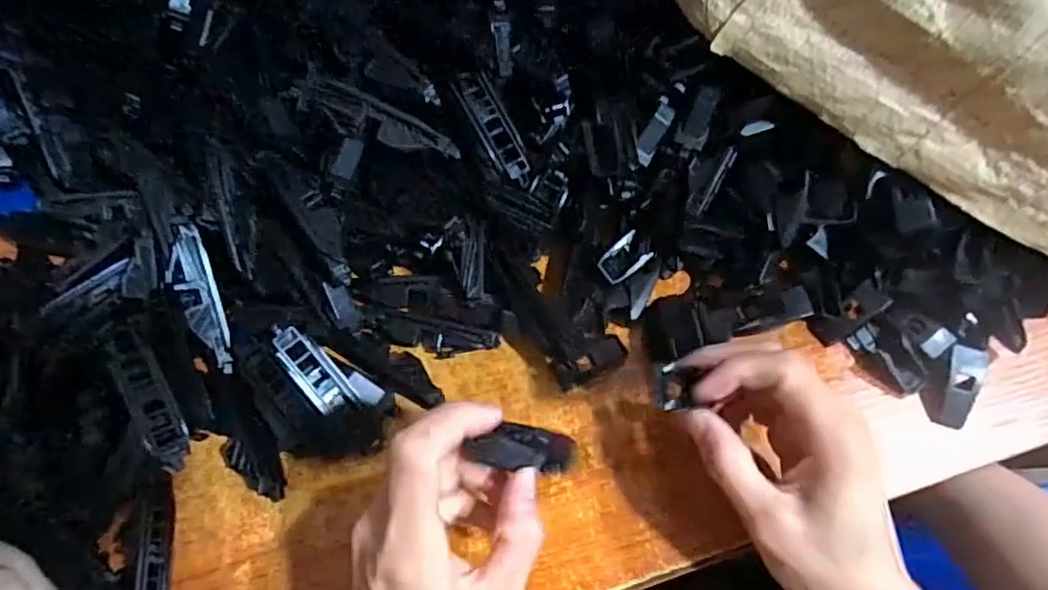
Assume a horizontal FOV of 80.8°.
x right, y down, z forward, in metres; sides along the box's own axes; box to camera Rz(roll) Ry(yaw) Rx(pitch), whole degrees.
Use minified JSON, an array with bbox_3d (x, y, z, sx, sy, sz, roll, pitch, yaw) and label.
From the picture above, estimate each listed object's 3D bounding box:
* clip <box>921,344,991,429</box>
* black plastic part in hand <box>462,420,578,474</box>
[{"bbox_3d":[0.225,0.047,0.322,0.019,0.009,0.043,25,94,11],"label":"clip"},{"bbox_3d":[0.003,0.068,0.272,0.010,0.065,0.021,-28,60,38],"label":"black plastic part in hand"}]

